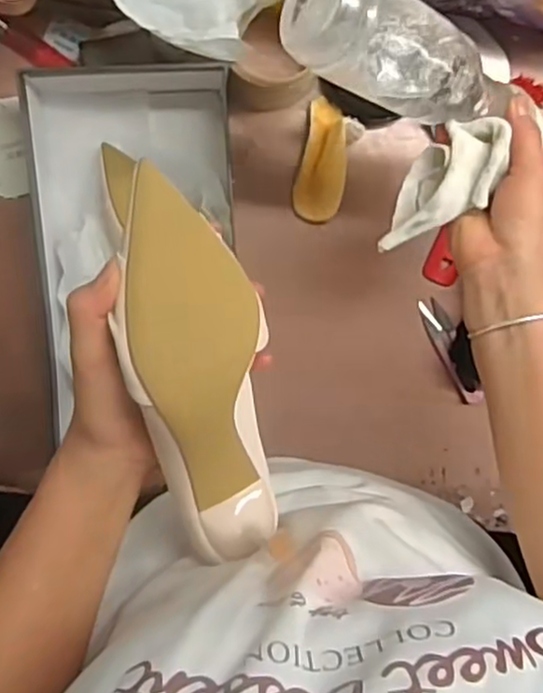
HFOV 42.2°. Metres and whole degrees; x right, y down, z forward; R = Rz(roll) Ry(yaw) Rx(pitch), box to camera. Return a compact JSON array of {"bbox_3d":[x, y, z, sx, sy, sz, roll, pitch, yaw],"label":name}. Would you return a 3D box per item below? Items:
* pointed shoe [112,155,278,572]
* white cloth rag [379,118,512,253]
[{"bbox_3d":[-0.037,0.014,0.374,0.068,0.052,0.209,-11,105,-2],"label":"pointed shoe"},{"bbox_3d":[0.110,-0.102,0.454,0.046,0.023,0.102,41,102,-8],"label":"white cloth rag"}]

